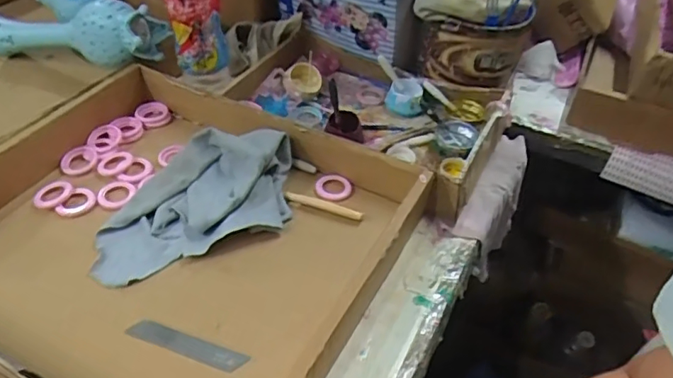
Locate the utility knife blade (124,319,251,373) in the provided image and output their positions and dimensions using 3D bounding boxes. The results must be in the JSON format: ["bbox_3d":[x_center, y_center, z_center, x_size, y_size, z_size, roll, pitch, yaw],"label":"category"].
[{"bbox_3d":[-0.118,0.123,0.439,0.098,0.004,0.017,16,55,11],"label":"utility knife blade"}]

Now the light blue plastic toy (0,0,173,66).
[{"bbox_3d":[-0.327,-0.200,0.692,0.245,0.075,0.072,10,26,19],"label":"light blue plastic toy"}]

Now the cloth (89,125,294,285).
[{"bbox_3d":[-0.128,0.006,0.526,0.203,0.058,0.107,-17,48,-22],"label":"cloth"}]

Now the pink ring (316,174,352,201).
[{"bbox_3d":[-0.001,-0.001,0.582,0.035,0.009,0.041,-21,50,-26],"label":"pink ring"}]

